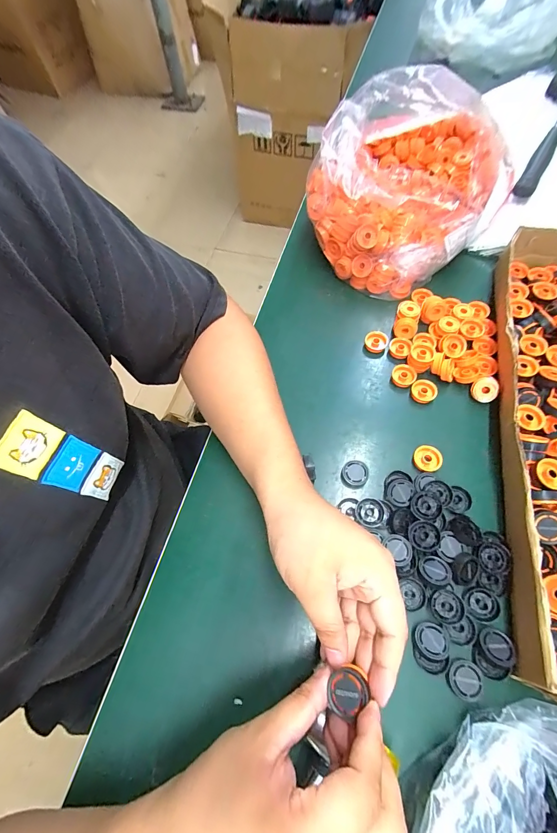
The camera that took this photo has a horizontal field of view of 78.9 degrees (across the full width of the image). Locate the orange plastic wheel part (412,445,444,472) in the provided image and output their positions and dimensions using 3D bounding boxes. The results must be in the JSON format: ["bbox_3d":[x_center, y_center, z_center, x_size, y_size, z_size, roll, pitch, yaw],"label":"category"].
[{"bbox_3d":[0.146,0.042,0.333,0.026,0.007,0.025,13,66,10],"label":"orange plastic wheel part"}]

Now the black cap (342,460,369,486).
[{"bbox_3d":[0.075,0.056,0.333,0.026,0.010,0.025,-1,64,3],"label":"black cap"}]

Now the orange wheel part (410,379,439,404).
[{"bbox_3d":[0.157,-0.027,0.366,0.025,0.009,0.025,-1,64,3],"label":"orange wheel part"}]

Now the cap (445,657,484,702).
[{"bbox_3d":[0.141,0.198,0.256,0.025,0.006,0.026,-1,64,3],"label":"cap"}]

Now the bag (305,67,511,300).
[{"bbox_3d":[0.154,-0.289,0.411,0.205,0.177,0.225,36,71,19],"label":"bag"}]

